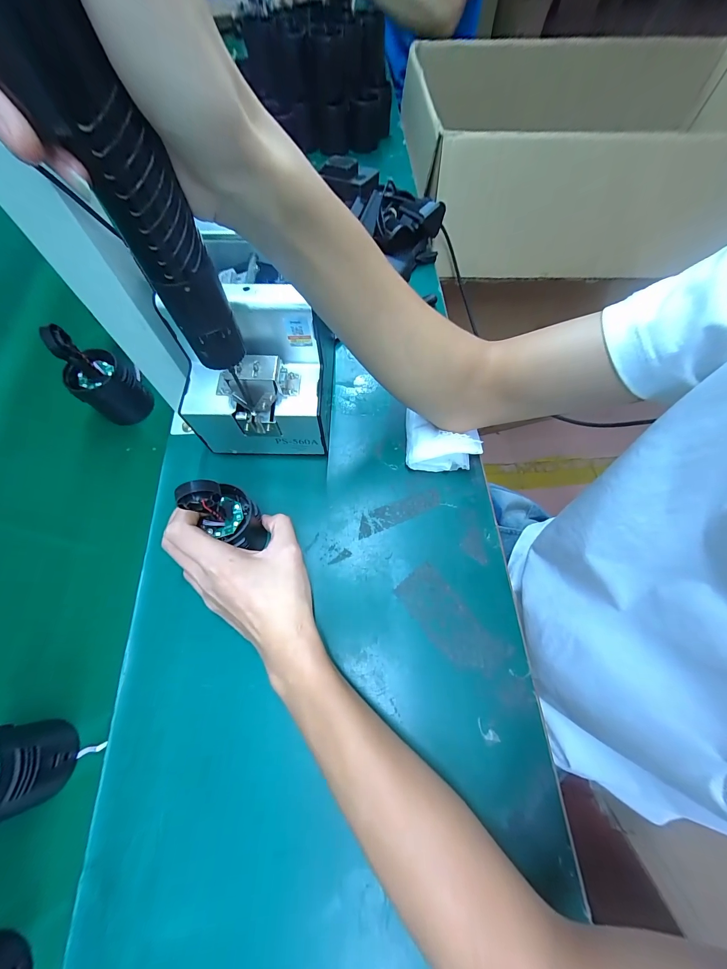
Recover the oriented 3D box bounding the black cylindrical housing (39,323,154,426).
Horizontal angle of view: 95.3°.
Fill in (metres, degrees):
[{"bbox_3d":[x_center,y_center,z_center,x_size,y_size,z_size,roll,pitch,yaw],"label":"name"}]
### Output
[{"bbox_3d":[-0.274,-0.114,0.346,0.048,0.108,0.057,24,68,10],"label":"black cylindrical housing"}]

